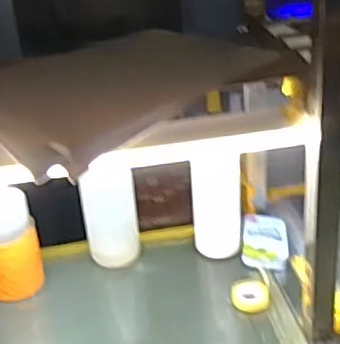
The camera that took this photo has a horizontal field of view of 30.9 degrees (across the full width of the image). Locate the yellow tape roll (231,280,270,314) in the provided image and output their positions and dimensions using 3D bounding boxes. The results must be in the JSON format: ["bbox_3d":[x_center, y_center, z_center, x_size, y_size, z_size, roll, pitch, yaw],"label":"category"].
[{"bbox_3d":[0.102,0.157,0.781,0.047,0.017,0.047,-3,28,2],"label":"yellow tape roll"}]

